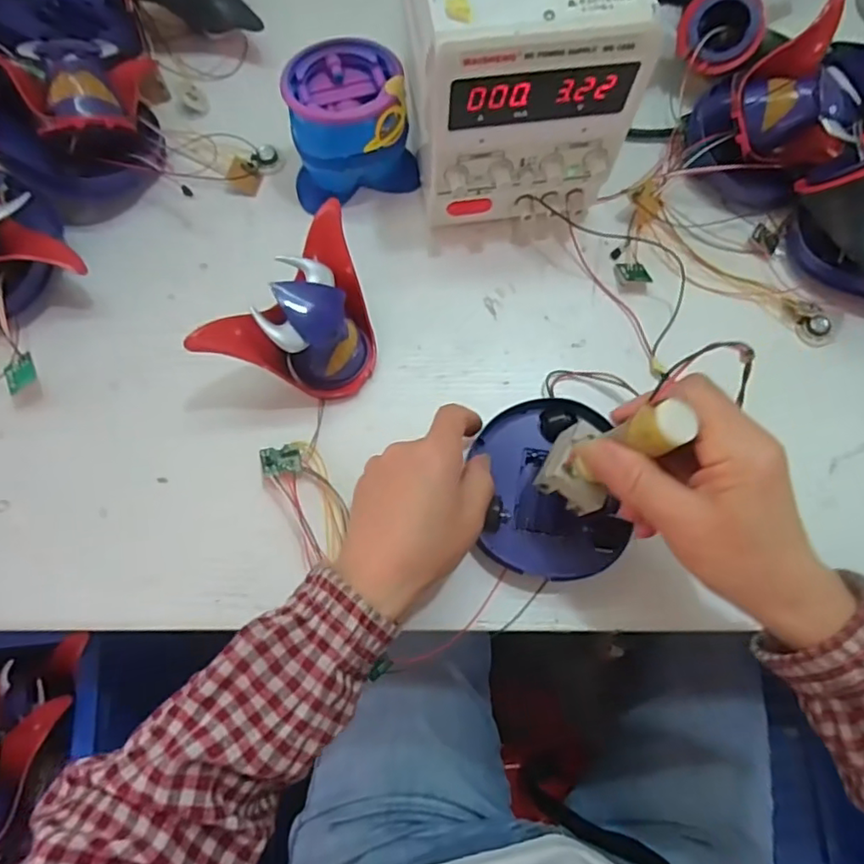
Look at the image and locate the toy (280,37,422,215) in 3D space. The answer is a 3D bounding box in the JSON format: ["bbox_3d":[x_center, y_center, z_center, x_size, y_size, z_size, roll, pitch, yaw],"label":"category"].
[{"bbox_3d":[-0.061,-0.223,0.433,0.089,0.075,0.076,-13,74,-6],"label":"toy"}]

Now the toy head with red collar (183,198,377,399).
[{"bbox_3d":[-0.075,-0.071,0.390,0.079,0.069,0.123,36,75,8],"label":"toy head with red collar"}]

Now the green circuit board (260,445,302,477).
[{"bbox_3d":[-0.099,0.018,0.390,0.025,0.004,0.023,-12,58,-15],"label":"green circuit board"}]

